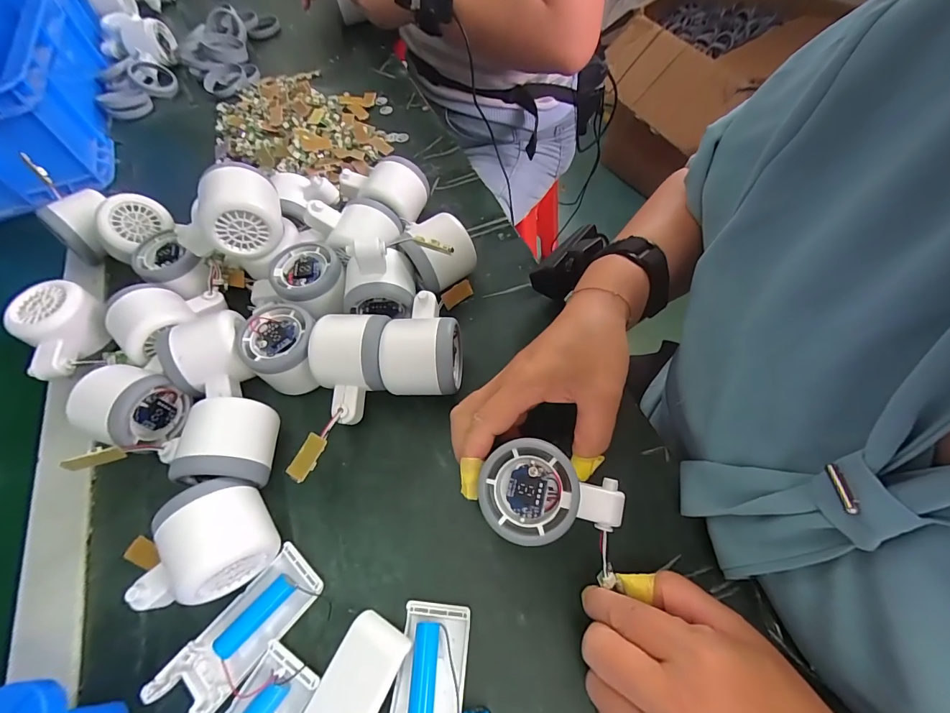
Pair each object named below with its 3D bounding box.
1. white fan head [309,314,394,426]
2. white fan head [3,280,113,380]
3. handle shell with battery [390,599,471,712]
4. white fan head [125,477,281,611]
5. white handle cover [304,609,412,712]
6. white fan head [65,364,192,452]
[{"bbox_3d":[-0.097,0.010,0.315,0.057,0.052,0.082,1,60,5],"label":"white fan head"},{"bbox_3d":[-0.353,-0.021,0.339,0.050,0.043,0.077,-6,59,1],"label":"white fan head"},{"bbox_3d":[-0.027,0.195,0.219,0.039,0.026,0.101,3,60,6],"label":"handle shell with battery"},{"bbox_3d":[-0.171,0.121,0.251,0.079,0.059,0.054,-33,63,-14],"label":"white fan head"},{"bbox_3d":[-0.075,0.203,0.222,0.040,0.014,0.101,15,58,27],"label":"white handle cover"},{"bbox_3d":[-0.261,0.040,0.305,0.052,0.049,0.055,12,61,11],"label":"white fan head"}]

